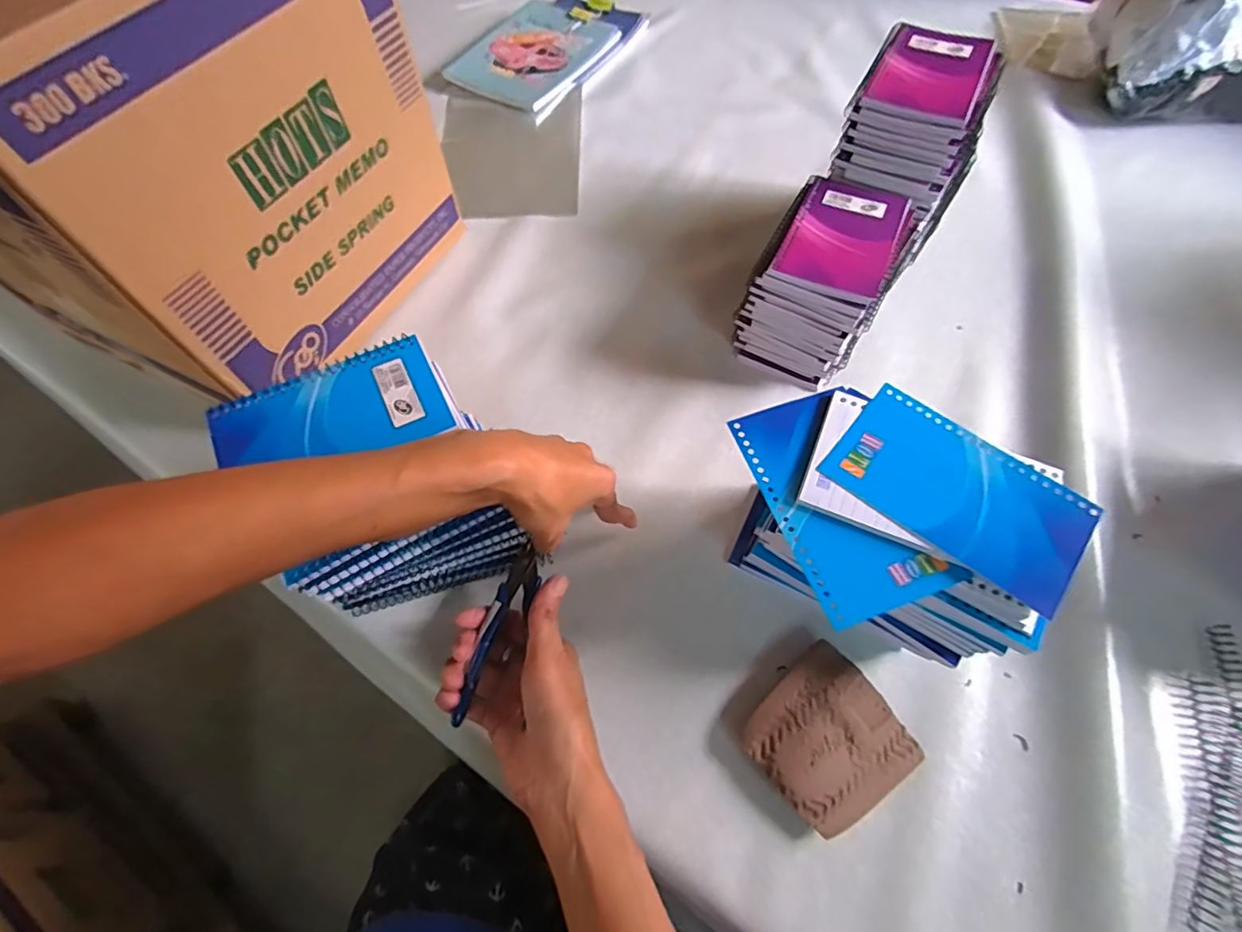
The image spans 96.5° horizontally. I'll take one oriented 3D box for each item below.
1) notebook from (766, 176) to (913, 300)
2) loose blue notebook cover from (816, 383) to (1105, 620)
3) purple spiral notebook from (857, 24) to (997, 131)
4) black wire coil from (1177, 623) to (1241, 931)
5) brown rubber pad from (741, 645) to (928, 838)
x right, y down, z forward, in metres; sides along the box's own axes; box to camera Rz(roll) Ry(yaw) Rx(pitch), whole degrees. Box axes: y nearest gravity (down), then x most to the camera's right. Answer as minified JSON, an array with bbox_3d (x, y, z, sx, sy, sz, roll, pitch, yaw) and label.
[{"bbox_3d":[0.180,-0.189,0.448,0.083,0.010,0.135,23,64,13],"label":"notebook"},{"bbox_3d":[0.185,0.013,0.305,0.128,0.004,0.077,37,68,18],"label":"loose blue notebook cover"},{"bbox_3d":[0.255,-0.324,0.457,0.082,0.011,0.124,25,64,14],"label":"purple spiral notebook"},{"bbox_3d":[0.380,0.192,0.350,0.038,0.011,0.193,21,64,12],"label":"black wire coil"},{"bbox_3d":[0.134,0.177,0.358,0.091,0.022,0.087,-38,67,-18],"label":"brown rubber pad"}]

